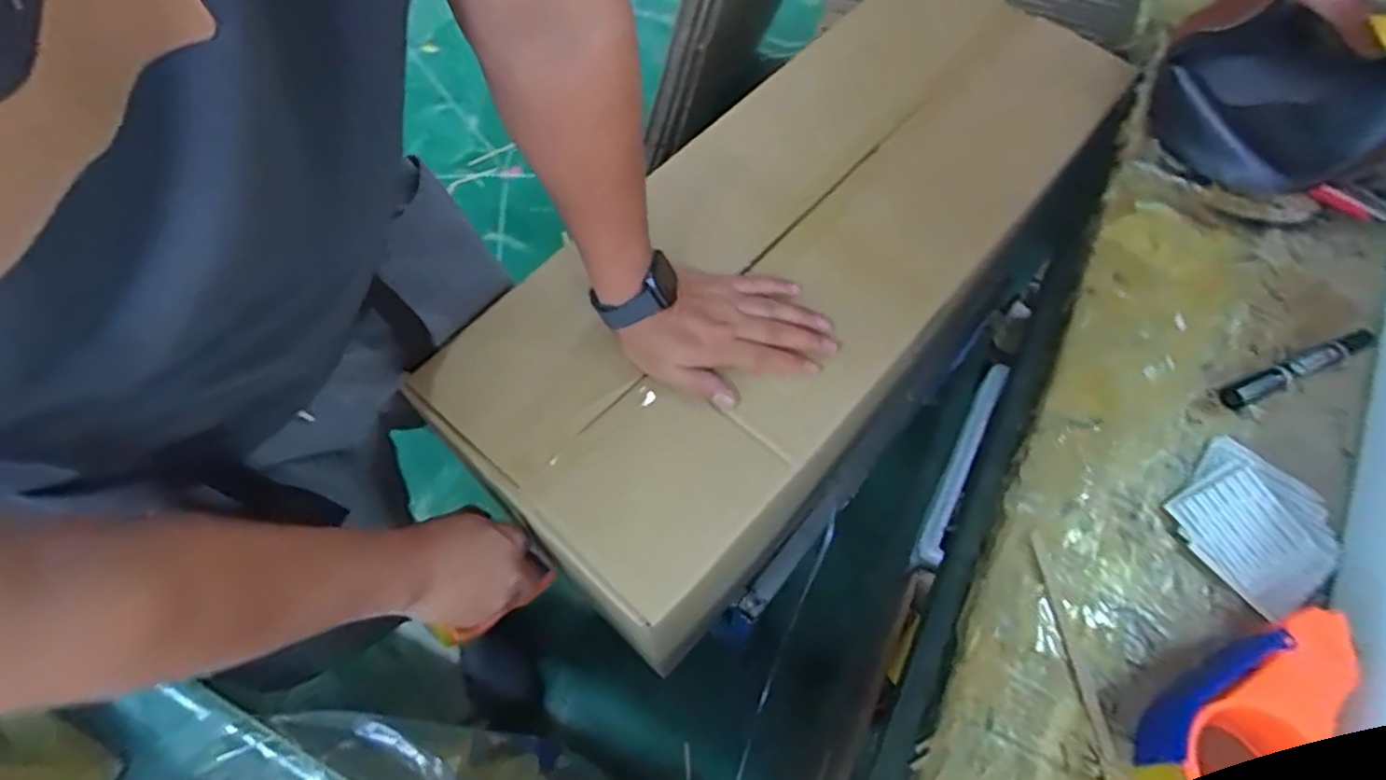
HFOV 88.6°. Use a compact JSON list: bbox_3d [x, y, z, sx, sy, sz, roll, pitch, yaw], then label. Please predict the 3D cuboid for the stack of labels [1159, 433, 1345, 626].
[{"bbox_3d":[0.408,0.093,0.511,0.099,0.014,0.103,-34,68,-15],"label":"stack of labels"}]

